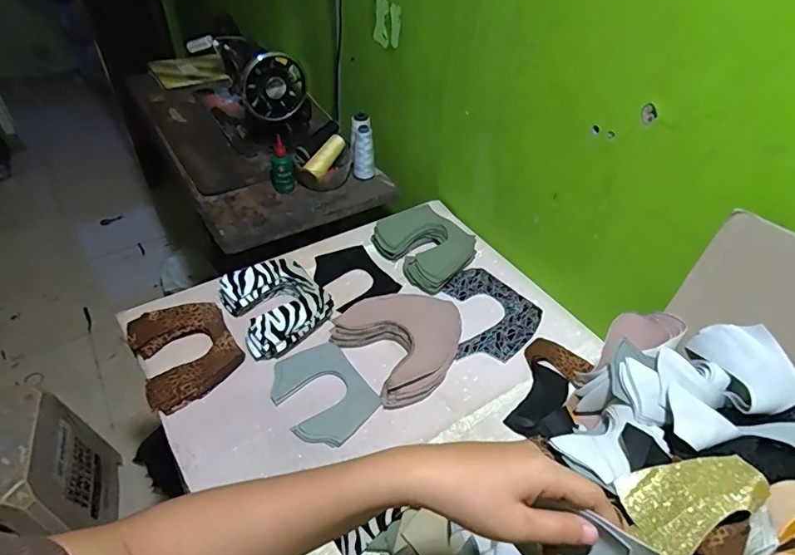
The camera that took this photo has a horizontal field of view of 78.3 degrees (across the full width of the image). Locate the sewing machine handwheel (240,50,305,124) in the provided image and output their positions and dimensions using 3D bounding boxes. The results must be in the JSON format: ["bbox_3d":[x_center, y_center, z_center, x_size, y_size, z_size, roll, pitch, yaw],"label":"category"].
[{"bbox_3d":[-0.249,-0.389,0.995,0.129,0.132,0.027,-15,47,-18],"label":"sewing machine handwheel"}]

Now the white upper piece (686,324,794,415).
[{"bbox_3d":[0.378,0.092,0.527,0.042,0.067,0.105,-14,47,-17],"label":"white upper piece"}]

